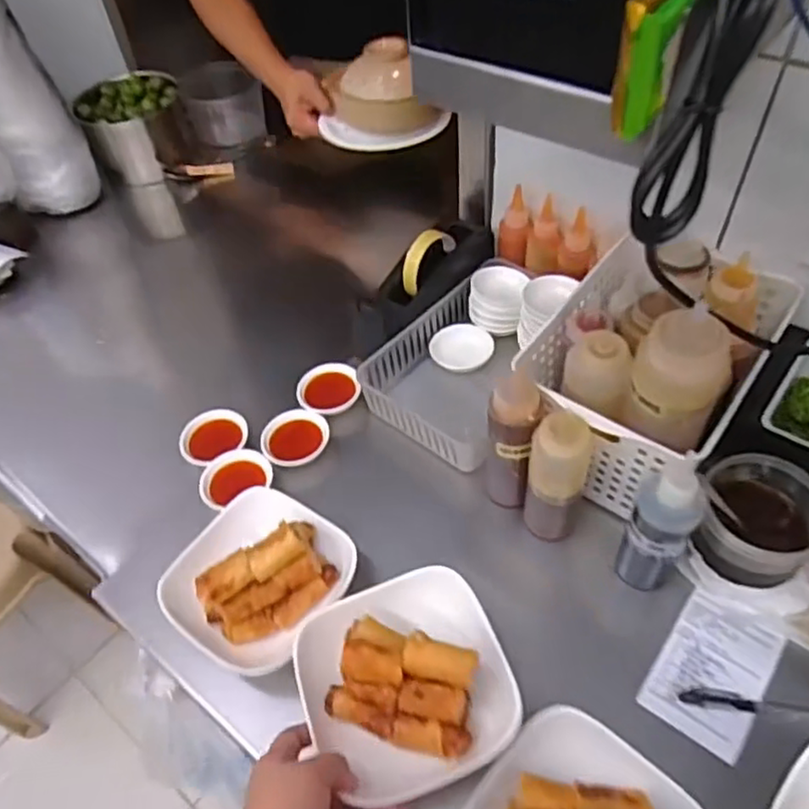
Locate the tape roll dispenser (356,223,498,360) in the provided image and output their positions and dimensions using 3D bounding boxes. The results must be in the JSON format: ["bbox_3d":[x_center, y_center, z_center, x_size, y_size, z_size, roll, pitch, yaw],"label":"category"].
[{"bbox_3d":[0.019,-0.151,0.797,0.074,0.082,0.220,33,61,27],"label":"tape roll dispenser"}]

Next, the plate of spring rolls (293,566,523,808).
[{"bbox_3d":[-0.001,0.199,0.491,0.145,0.047,0.146,-20,52,-11],"label":"plate of spring rolls"}]

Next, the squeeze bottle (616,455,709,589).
[{"bbox_3d":[0.212,0.101,0.555,0.054,0.166,0.052,25,57,23],"label":"squeeze bottle"}]

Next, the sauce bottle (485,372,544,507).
[{"bbox_3d":[0.097,0.037,0.609,0.050,0.154,0.047,8,52,12],"label":"sauce bottle"}]

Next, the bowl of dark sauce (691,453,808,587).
[{"bbox_3d":[0.308,0.099,0.587,0.098,0.079,0.101,-3,51,3],"label":"bowl of dark sauce"}]

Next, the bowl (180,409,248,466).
[{"bbox_3d":[-0.209,0.037,0.734,0.072,0.022,0.068,-3,51,3],"label":"bowl"}]

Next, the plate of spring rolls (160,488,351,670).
[{"bbox_3d":[-0.131,0.148,0.594,0.143,0.073,0.145,25,57,23],"label":"plate of spring rolls"}]

